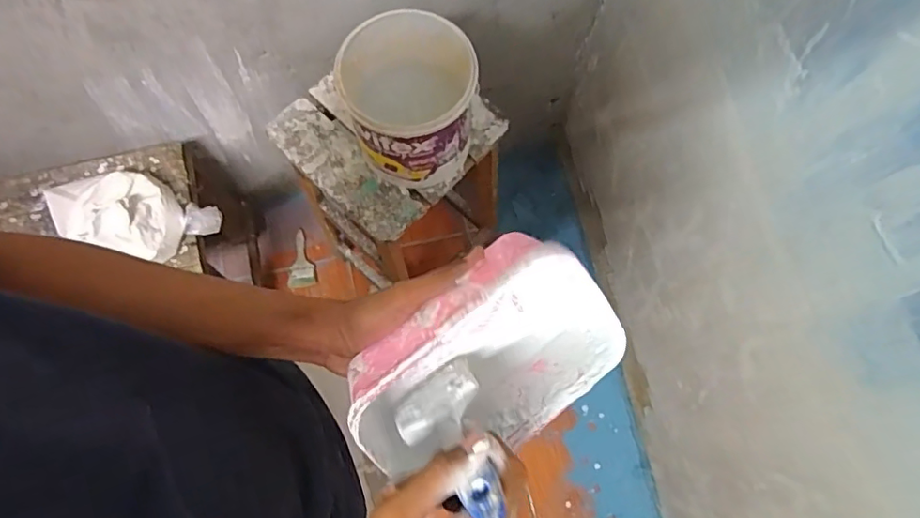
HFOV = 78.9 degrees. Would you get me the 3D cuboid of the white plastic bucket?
[{"bbox_3d":[-0.076,-0.219,0.814,0.161,0.186,0.175,0,74,-1],"label":"white plastic bucket"}]

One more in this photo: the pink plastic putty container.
[{"bbox_3d":[0.018,0.077,0.403,0.179,0.099,0.110,-34,77,-10],"label":"pink plastic putty container"}]

